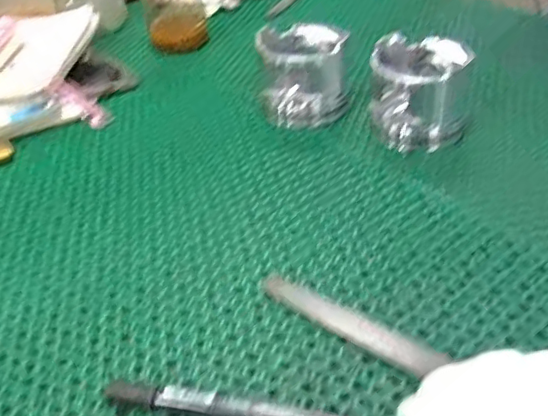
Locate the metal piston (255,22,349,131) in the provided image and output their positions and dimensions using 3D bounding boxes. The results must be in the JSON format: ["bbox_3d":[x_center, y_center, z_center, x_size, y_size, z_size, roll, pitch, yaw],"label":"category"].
[{"bbox_3d":[0.031,-0.145,0.605,0.087,0.081,0.087,-5,38,1],"label":"metal piston"}]

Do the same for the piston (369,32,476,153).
[{"bbox_3d":[0.141,-0.114,0.555,0.092,0.080,0.093,5,39,13],"label":"piston"}]

